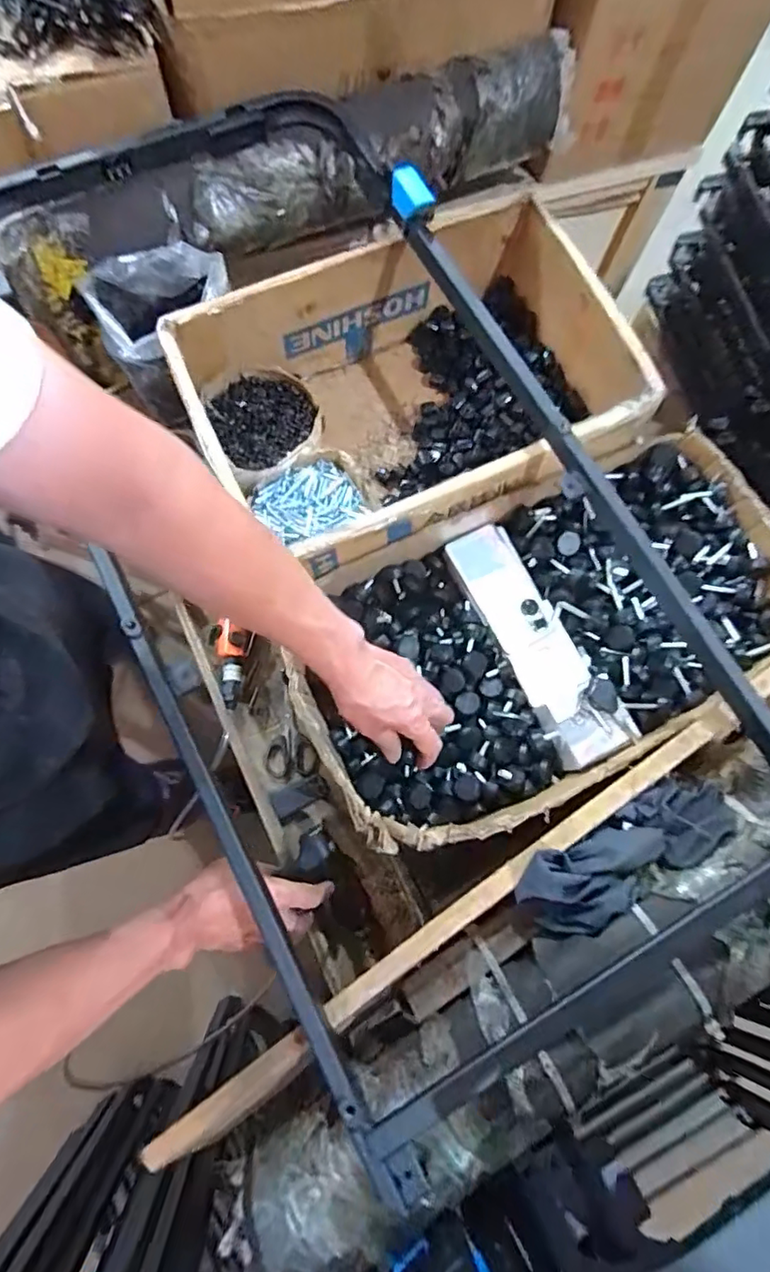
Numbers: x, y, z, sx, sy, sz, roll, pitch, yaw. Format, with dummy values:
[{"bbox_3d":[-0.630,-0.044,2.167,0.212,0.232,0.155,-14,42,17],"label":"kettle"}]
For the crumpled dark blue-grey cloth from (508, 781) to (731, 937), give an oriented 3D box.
[{"bbox_3d":[0.238,0.206,0.534,0.236,0.046,0.086,-24,77,-8],"label":"crumpled dark blue-grey cloth"}]

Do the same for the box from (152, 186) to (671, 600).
[{"bbox_3d":[0.043,-0.315,0.753,0.497,0.185,0.396,-33,79,-10],"label":"box"}]

